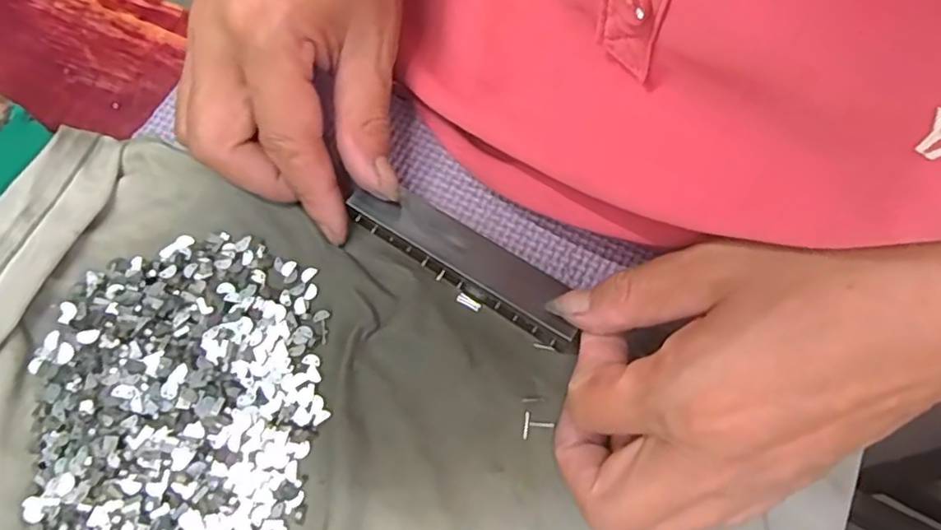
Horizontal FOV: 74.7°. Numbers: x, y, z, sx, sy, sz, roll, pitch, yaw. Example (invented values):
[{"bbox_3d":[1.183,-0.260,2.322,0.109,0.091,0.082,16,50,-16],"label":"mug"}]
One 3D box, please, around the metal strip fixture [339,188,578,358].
[{"bbox_3d":[-0.001,-0.002,0.230,0.094,0.015,0.022,32,71,11],"label":"metal strip fixture"}]

